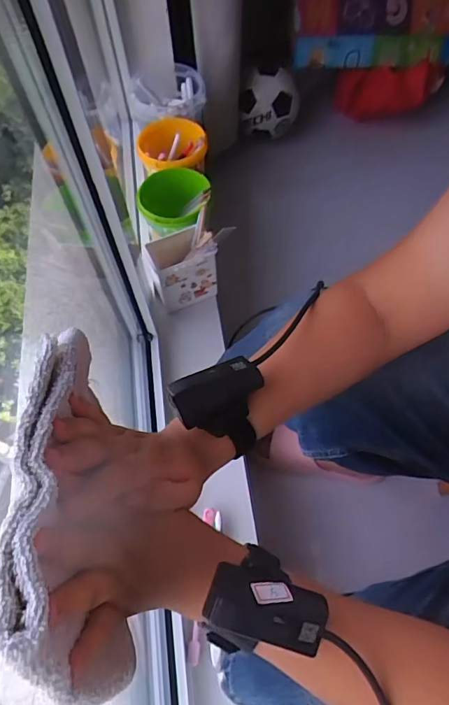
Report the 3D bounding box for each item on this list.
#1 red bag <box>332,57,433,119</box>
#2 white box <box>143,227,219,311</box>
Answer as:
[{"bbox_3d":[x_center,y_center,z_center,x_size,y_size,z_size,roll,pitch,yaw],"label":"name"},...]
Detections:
[{"bbox_3d":[0.461,-0.775,1.363,0.272,0.104,0.087,-1,61,2],"label":"red bag"},{"bbox_3d":[-0.079,-0.146,0.816,0.108,0.120,0.074,-26,64,-11],"label":"white box"}]

